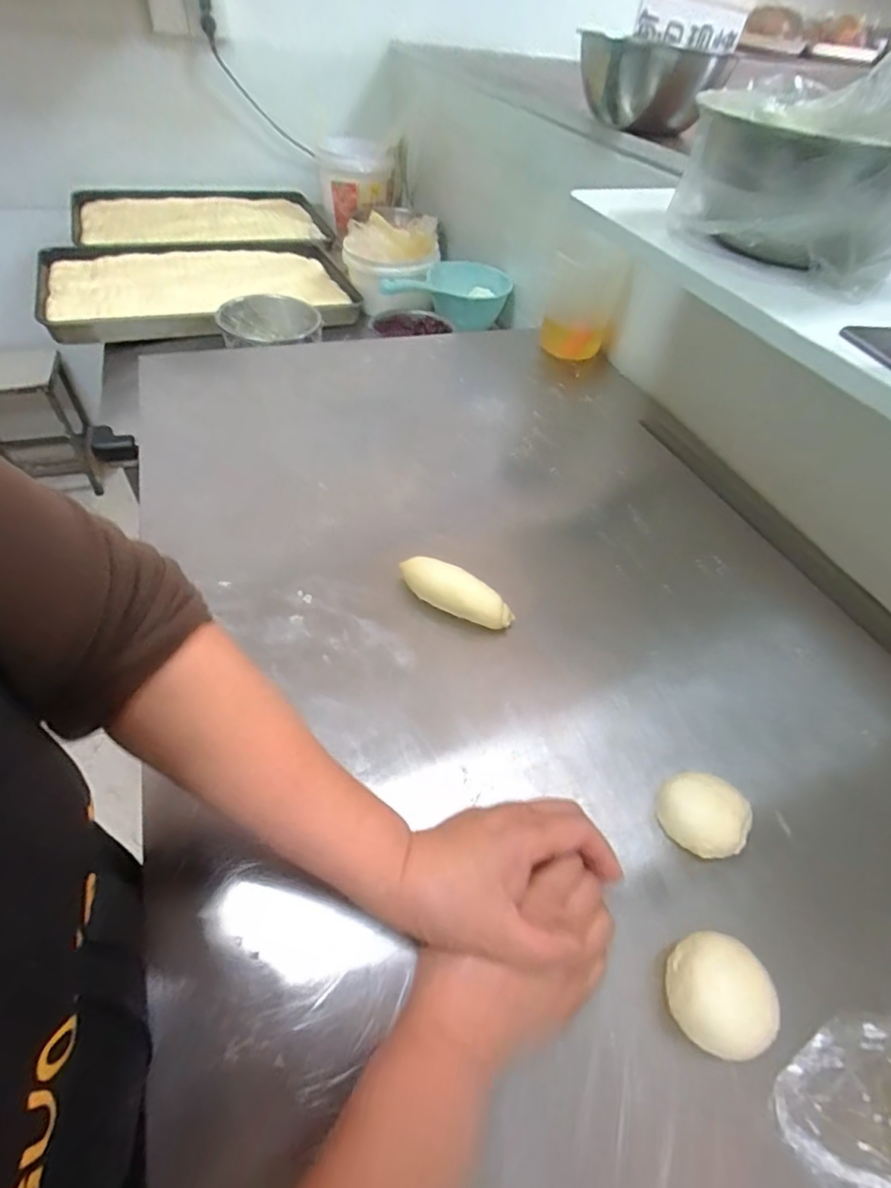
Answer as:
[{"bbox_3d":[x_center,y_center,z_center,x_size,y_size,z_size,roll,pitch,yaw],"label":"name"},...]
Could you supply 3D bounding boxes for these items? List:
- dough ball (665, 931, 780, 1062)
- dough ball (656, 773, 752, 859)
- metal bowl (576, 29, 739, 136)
[{"bbox_3d":[0.158,0.233,0.312,0.052,0.046,0.055,3,49,-4],"label":"dough ball"},{"bbox_3d":[0.180,0.155,0.377,0.051,0.043,0.059,-20,54,-22],"label":"dough ball"},{"bbox_3d":[0.285,-0.724,0.764,0.193,0.090,0.193,13,49,5],"label":"metal bowl"}]

